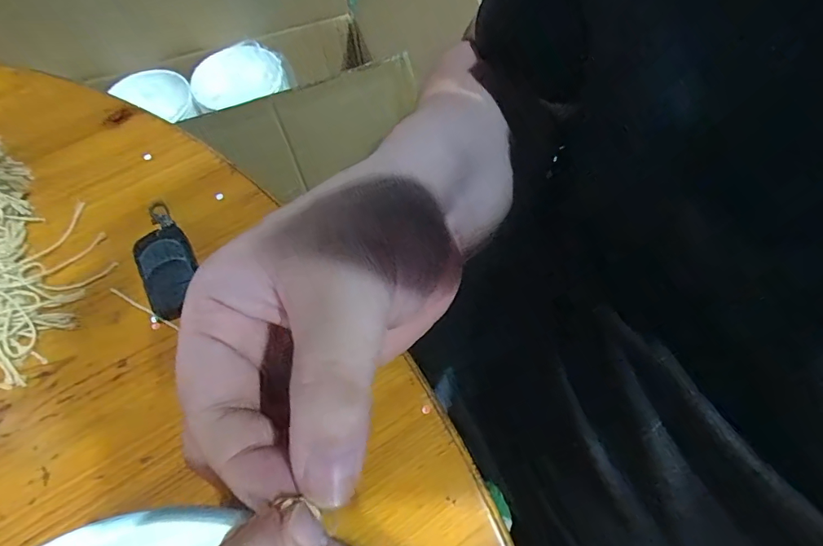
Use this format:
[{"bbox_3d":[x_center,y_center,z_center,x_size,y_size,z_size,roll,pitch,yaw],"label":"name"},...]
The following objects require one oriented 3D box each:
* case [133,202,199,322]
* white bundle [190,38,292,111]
[{"bbox_3d":[-0.168,-0.016,0.311,0.035,0.018,0.090,-25,65,-9],"label":"case"},{"bbox_3d":[-0.313,-0.366,0.835,0.165,0.064,0.106,-18,64,-5],"label":"white bundle"}]

